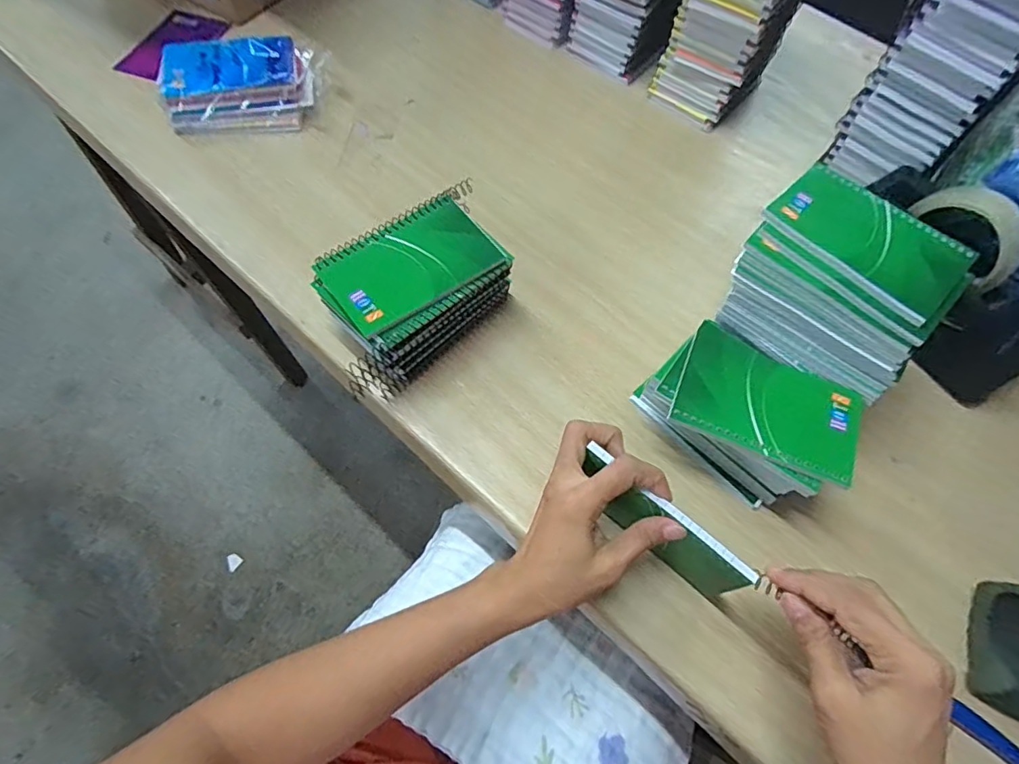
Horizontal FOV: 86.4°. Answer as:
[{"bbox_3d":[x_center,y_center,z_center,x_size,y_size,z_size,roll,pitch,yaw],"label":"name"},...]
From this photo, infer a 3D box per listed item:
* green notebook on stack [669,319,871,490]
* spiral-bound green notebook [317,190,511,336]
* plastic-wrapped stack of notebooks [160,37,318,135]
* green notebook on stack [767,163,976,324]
[{"bbox_3d":[0.190,0.015,0.396,0.129,0.008,0.084,23,63,8],"label":"green notebook on stack"},{"bbox_3d":[-0.079,-0.097,0.431,0.129,0.009,0.086,-33,69,-19],"label":"spiral-bound green notebook"},{"bbox_3d":[-0.288,-0.319,0.586,0.155,0.046,0.101,-3,63,-6],"label":"plastic-wrapped stack of notebooks"},{"bbox_3d":[0.256,-0.105,0.387,0.082,0.008,0.126,-39,71,-21],"label":"green notebook on stack"}]

